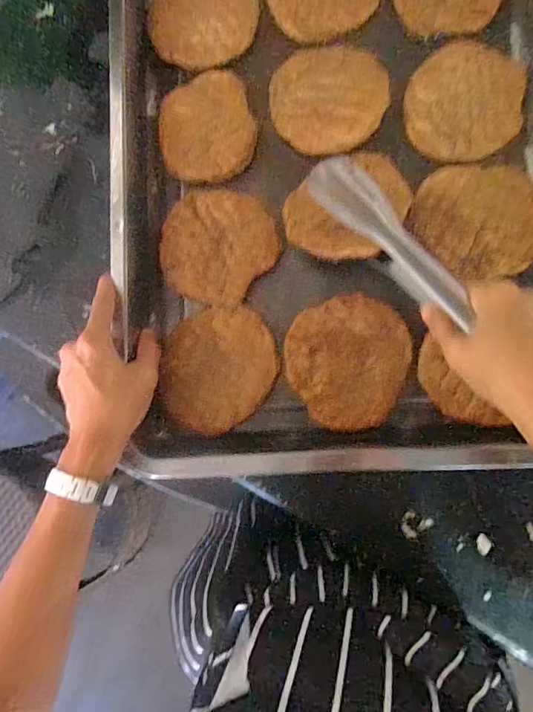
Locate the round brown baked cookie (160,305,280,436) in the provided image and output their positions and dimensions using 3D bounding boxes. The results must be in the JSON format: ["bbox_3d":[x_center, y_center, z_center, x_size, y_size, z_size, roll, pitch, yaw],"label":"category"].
[{"bbox_3d":[-0.043,0.009,0.397,0.098,0.006,0.109,29,85,8],"label":"round brown baked cookie"}]

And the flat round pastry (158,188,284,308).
[{"bbox_3d":[-0.047,-0.101,0.407,0.102,0.006,0.100,-1,82,5],"label":"flat round pastry"}]

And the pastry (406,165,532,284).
[{"bbox_3d":[0.181,-0.118,0.380,0.099,0.010,0.105,-1,82,5],"label":"pastry"}]

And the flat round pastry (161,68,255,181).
[{"bbox_3d":[-0.057,-0.215,0.422,0.085,0.009,0.106,-13,81,3],"label":"flat round pastry"}]

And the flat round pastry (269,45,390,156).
[{"bbox_3d":[0.055,-0.237,0.407,0.102,0.019,0.109,-1,82,5],"label":"flat round pastry"}]

